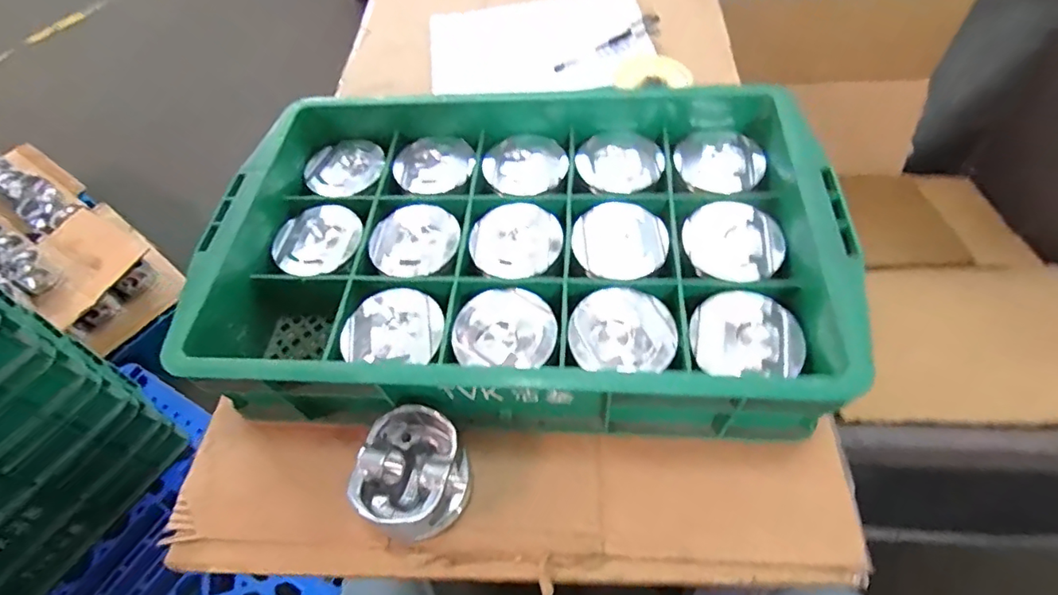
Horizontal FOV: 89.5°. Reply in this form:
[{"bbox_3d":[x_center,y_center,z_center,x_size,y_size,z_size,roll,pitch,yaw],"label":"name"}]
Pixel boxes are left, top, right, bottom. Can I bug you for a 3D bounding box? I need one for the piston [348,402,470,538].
[{"bbox_3d":[-0.085,0.132,0.407,0.077,0.053,0.089,9,57,11],"label":"piston"}]

